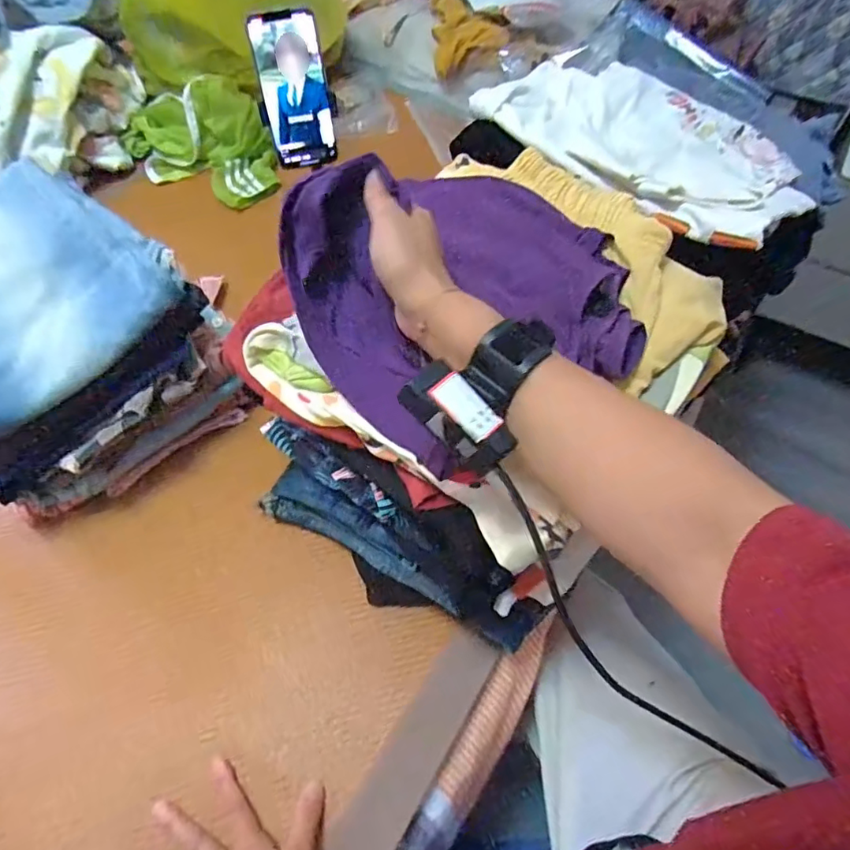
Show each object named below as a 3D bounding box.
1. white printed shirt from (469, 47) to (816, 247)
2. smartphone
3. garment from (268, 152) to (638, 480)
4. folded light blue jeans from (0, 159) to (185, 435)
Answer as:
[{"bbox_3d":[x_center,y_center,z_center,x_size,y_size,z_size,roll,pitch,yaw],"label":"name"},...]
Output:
[{"bbox_3d":[0.207,-0.274,0.516,0.290,0.052,0.219,37,64,22],"label":"white printed shirt"},{"bbox_3d":[-0.146,-0.377,0.630,0.075,0.150,0.011,-14,38,-6],"label":"smartphone"},{"bbox_3d":[0.027,-0.094,0.404,0.196,0.126,0.225,-36,63,-22],"label":"garment"},{"bbox_3d":[-0.409,-0.139,0.548,0.255,0.052,0.286,-36,63,-21],"label":"folded light blue jeans"}]

